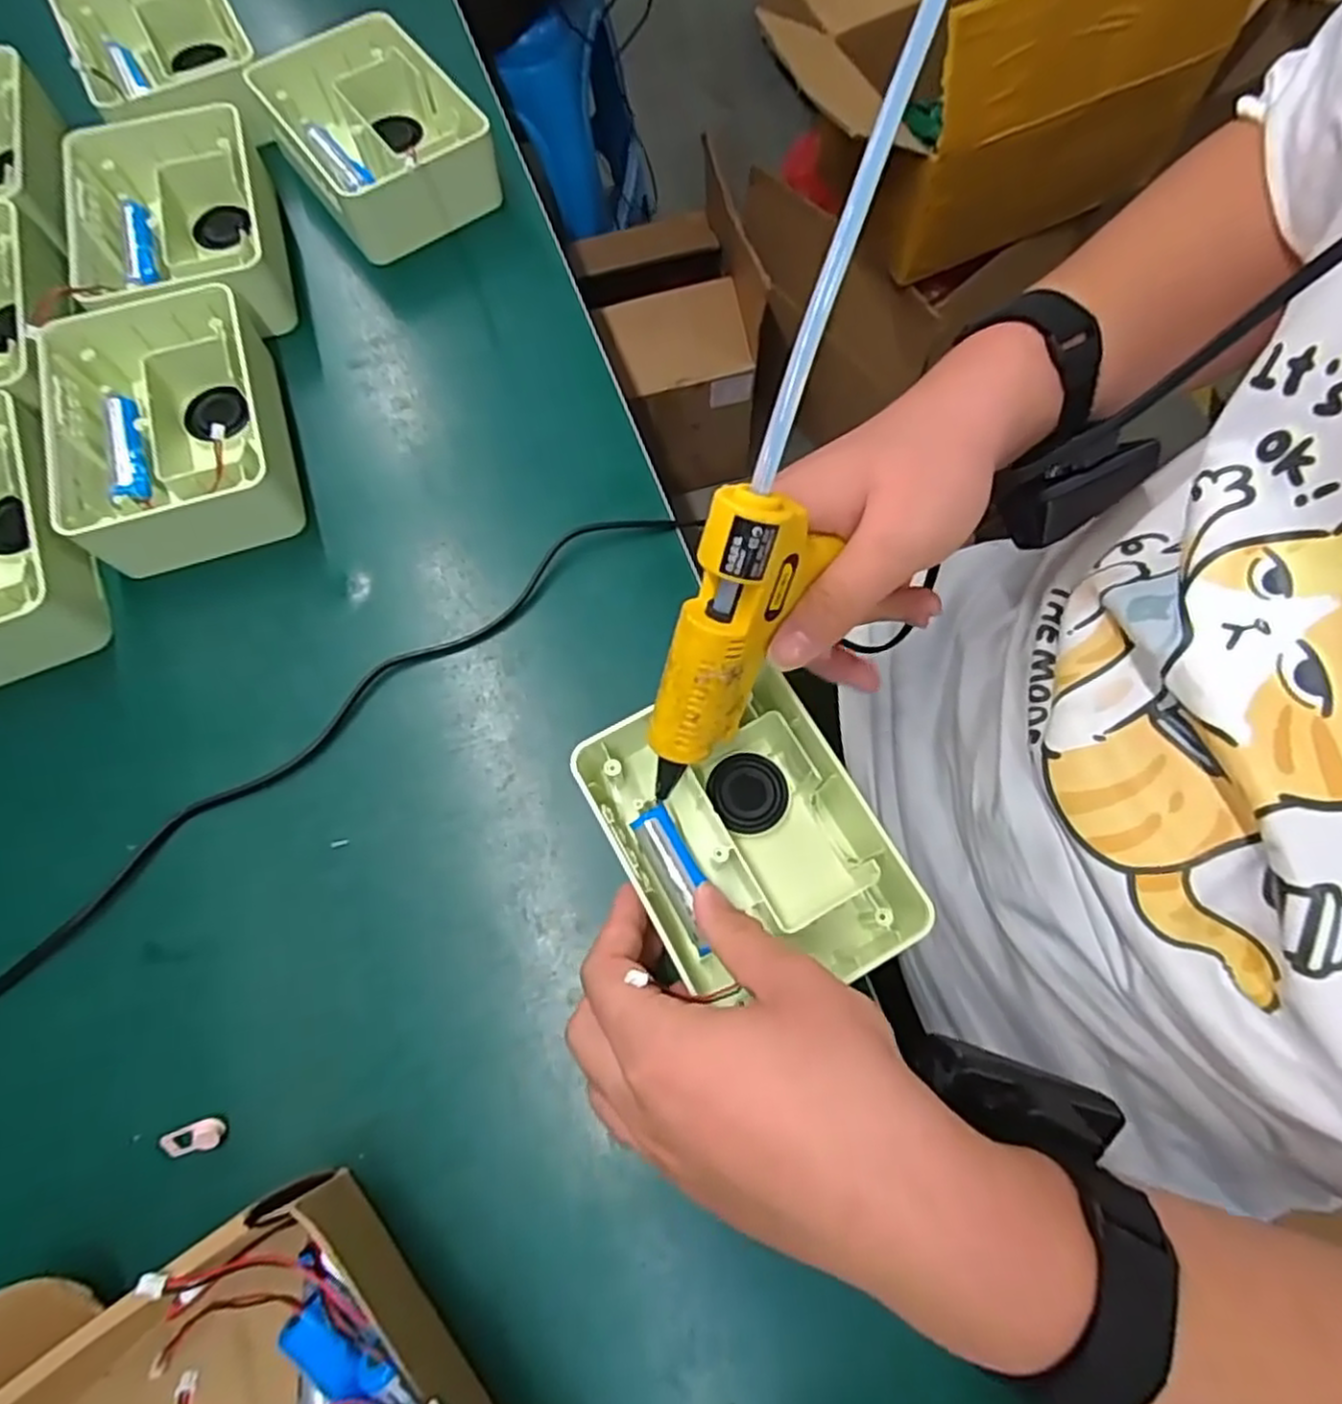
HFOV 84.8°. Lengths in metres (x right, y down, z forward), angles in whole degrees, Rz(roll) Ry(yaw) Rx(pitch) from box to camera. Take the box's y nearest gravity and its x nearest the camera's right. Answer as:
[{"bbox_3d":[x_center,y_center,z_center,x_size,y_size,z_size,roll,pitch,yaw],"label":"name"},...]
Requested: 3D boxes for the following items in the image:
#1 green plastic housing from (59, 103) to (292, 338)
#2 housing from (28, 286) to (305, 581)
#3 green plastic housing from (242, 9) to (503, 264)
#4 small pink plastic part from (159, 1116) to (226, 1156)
[{"bbox_3d":[-0.301,-0.289,0.453,0.117,0.045,0.152,-18,71,-8],"label":"green plastic housing"},{"bbox_3d":[-0.272,-0.150,0.407,0.120,0.047,0.145,-19,72,-8],"label":"housing"},{"bbox_3d":[-0.190,-0.365,0.482,0.103,0.056,0.145,-33,74,-12],"label":"green plastic housing"},{"bbox_3d":[-0.203,0.184,0.312,0.024,0.005,0.012,-14,71,-6],"label":"small pink plastic part"}]

